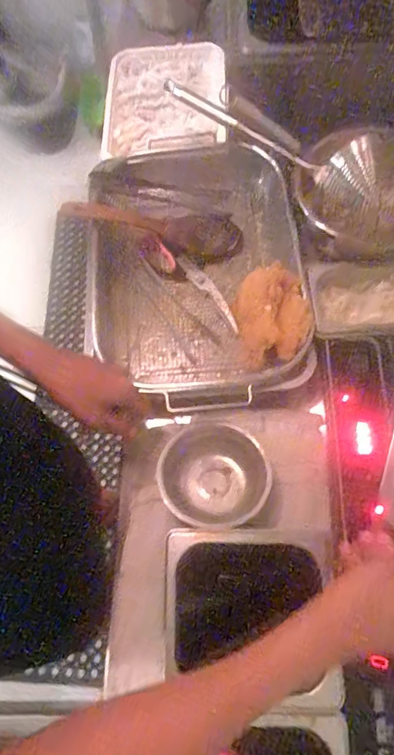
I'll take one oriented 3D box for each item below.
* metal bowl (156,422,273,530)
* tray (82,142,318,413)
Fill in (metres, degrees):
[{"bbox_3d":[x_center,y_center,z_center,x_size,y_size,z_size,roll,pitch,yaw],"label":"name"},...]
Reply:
[{"bbox_3d":[0.024,0.121,0.575,0.129,0.033,0.122,-1,70,2],"label":"metal bowl"},{"bbox_3d":[-0.006,-0.157,0.660,0.298,0.079,0.409,-3,70,2],"label":"tray"}]

